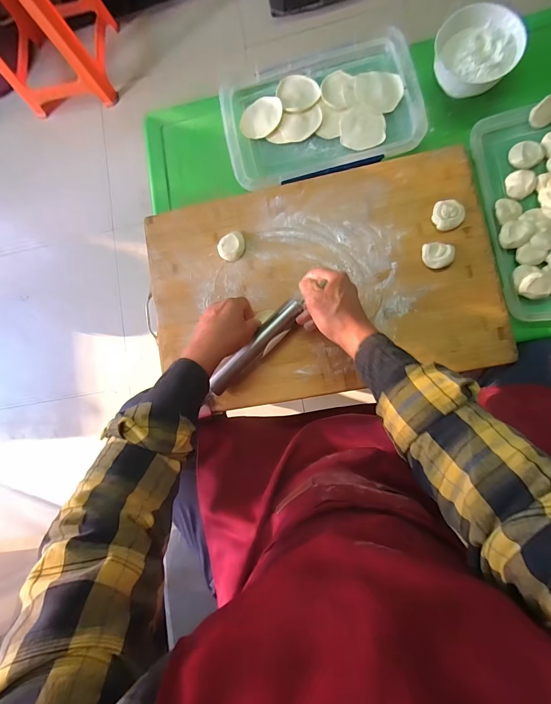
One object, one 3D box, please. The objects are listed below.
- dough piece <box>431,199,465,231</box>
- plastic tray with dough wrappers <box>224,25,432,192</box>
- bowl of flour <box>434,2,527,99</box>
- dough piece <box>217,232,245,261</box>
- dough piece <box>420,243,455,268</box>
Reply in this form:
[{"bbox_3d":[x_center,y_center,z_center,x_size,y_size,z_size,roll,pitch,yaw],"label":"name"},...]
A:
[{"bbox_3d":[0.294,-0.232,0.548,0.047,0.016,0.048,4,85,8],"label":"dough piece"},{"bbox_3d":[0.082,-0.452,0.620,0.359,0.044,0.248,-10,84,6],"label":"plastic tray with dough wrappers"},{"bbox_3d":[0.339,-0.513,0.558,0.134,0.071,0.134,-1,85,7],"label":"bowl of flour"},{"bbox_3d":[-0.079,-0.190,0.588,0.050,0.014,0.046,-1,85,7],"label":"dough piece"},{"bbox_3d":[0.272,-0.161,0.542,0.047,0.020,0.041,7,86,8],"label":"dough piece"}]

